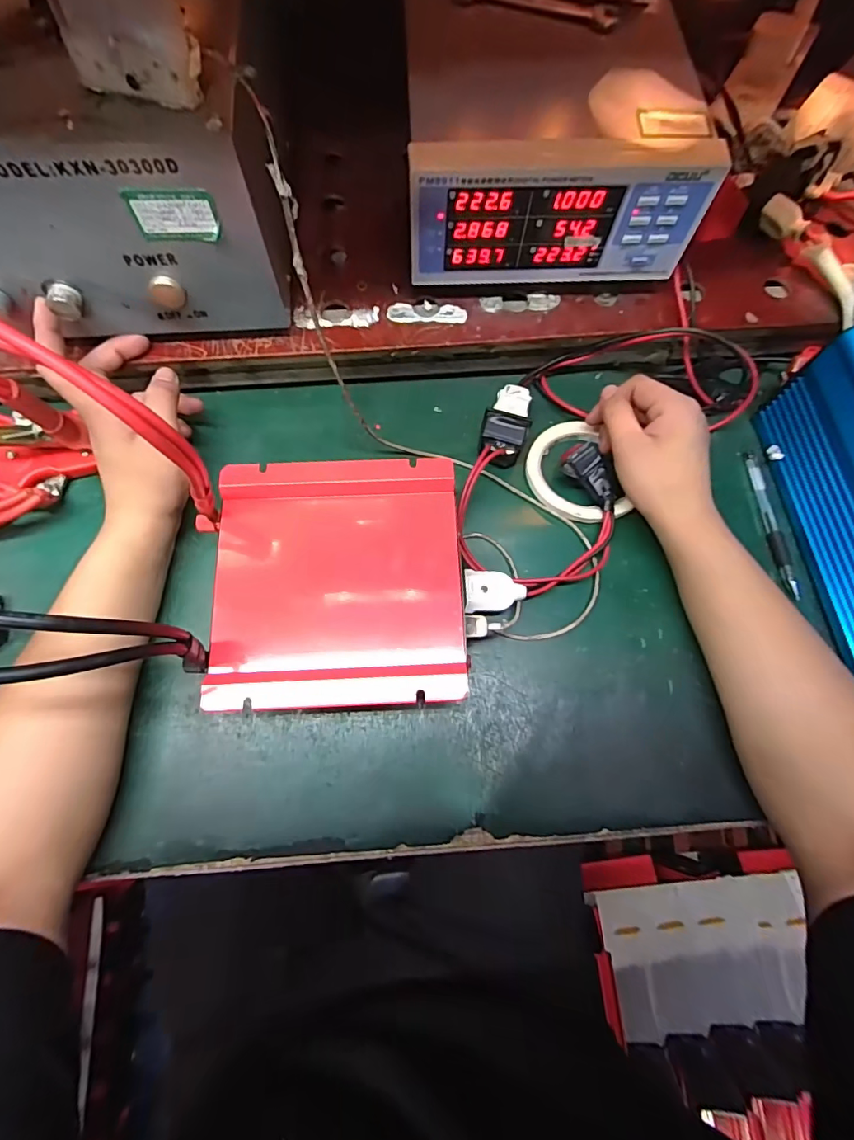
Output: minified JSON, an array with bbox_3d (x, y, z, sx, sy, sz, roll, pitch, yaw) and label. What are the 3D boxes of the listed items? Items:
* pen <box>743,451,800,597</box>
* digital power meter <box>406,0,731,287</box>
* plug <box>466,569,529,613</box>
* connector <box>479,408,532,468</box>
[{"bbox_3d":[0.293,-0.041,0.414,0.011,0.015,0.132,-2,75,-2],"label":"pen"},{"bbox_3d":[0.086,-0.352,0.392,0.220,0.111,0.223,-1,75,-2],"label":"digital power meter"},{"bbox_3d":[0.052,0.018,0.379,0.045,0.023,0.032,3,75,-1],"label":"plug"},{"bbox_3d":[0.064,-0.111,0.409,0.038,0.031,0.032,21,75,4],"label":"connector"}]

